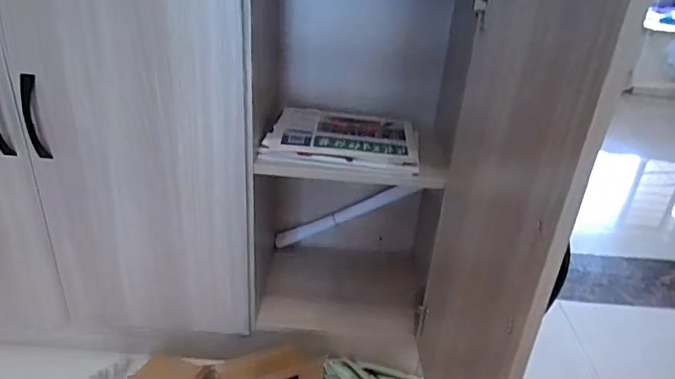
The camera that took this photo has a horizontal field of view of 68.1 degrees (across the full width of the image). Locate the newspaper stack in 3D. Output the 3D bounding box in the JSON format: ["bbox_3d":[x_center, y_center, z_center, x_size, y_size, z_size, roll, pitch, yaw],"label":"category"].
[{"bbox_3d":[0.017,-0.106,0.998,0.288,0.032,0.223,7,28,5],"label":"newspaper stack"}]

